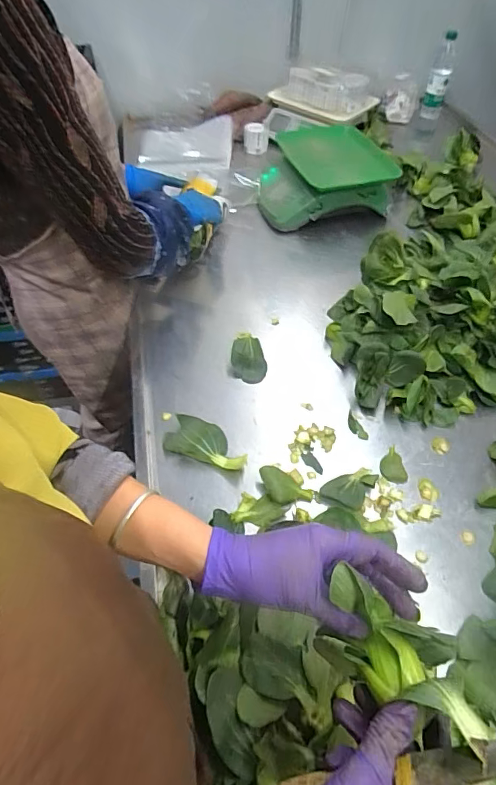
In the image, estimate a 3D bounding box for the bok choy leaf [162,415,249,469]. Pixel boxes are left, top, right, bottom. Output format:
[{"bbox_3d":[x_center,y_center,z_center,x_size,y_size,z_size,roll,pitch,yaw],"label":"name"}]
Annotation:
[{"bbox_3d":[-0.059,0.075,0.679,0.125,0.015,0.063,17,52,14],"label":"bok choy leaf"}]

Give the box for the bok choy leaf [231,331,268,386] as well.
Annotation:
[{"bbox_3d":[0.002,-0.069,0.779,0.060,0.040,0.109,0,50,0],"label":"bok choy leaf"}]

